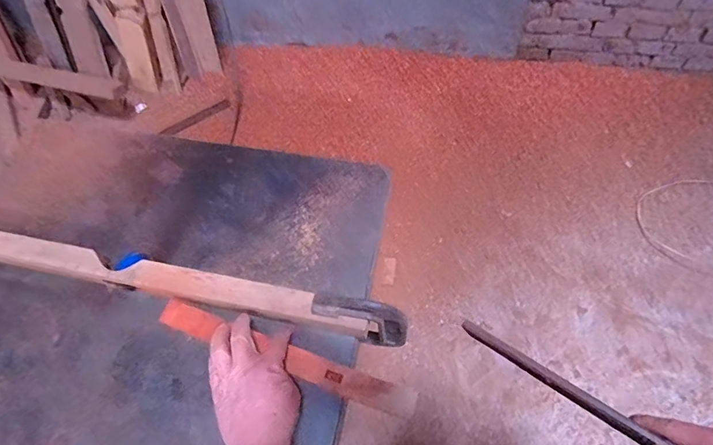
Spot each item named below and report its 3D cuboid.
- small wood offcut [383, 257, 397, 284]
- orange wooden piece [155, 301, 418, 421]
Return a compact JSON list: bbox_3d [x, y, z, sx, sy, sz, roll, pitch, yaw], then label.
[{"bbox_3d":[0.109,0.159,1.418,0.038,0.006,0.094,5,63,7],"label":"small wood offcut"},{"bbox_3d":[-0.088,0.157,0.508,0.321,0.010,0.032,18,67,11],"label":"orange wooden piece"}]

